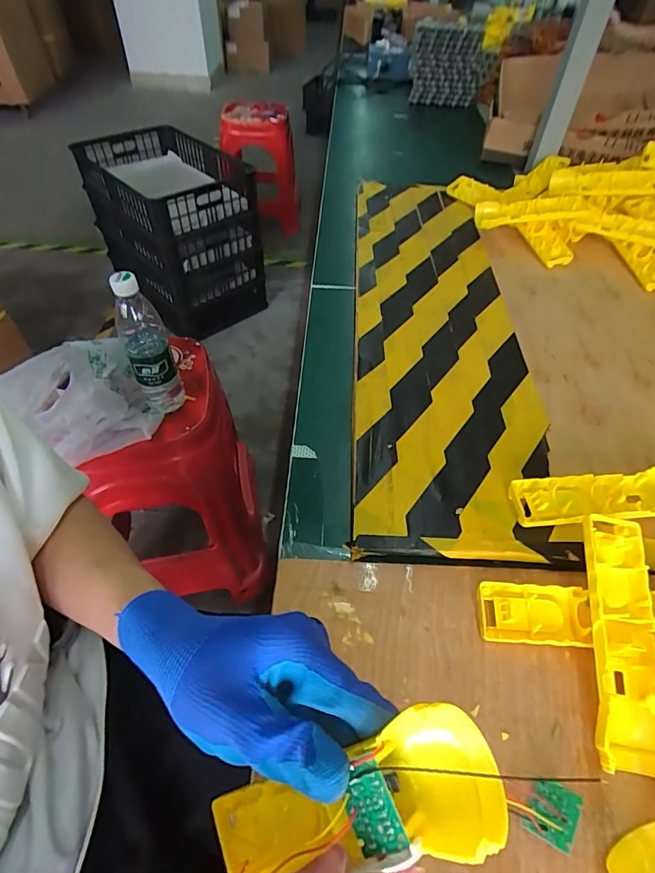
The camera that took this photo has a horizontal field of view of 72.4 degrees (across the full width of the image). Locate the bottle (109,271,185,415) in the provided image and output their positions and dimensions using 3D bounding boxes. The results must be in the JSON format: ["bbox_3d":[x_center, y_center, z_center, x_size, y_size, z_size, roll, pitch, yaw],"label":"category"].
[{"bbox_3d":[-0.267,-0.130,0.661,0.068,0.221,0.058,-22,54,-19],"label":"bottle"}]

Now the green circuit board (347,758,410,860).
[{"bbox_3d":[0.018,0.158,0.190,0.022,0.004,0.033,-39,63,21],"label":"green circuit board"}]

